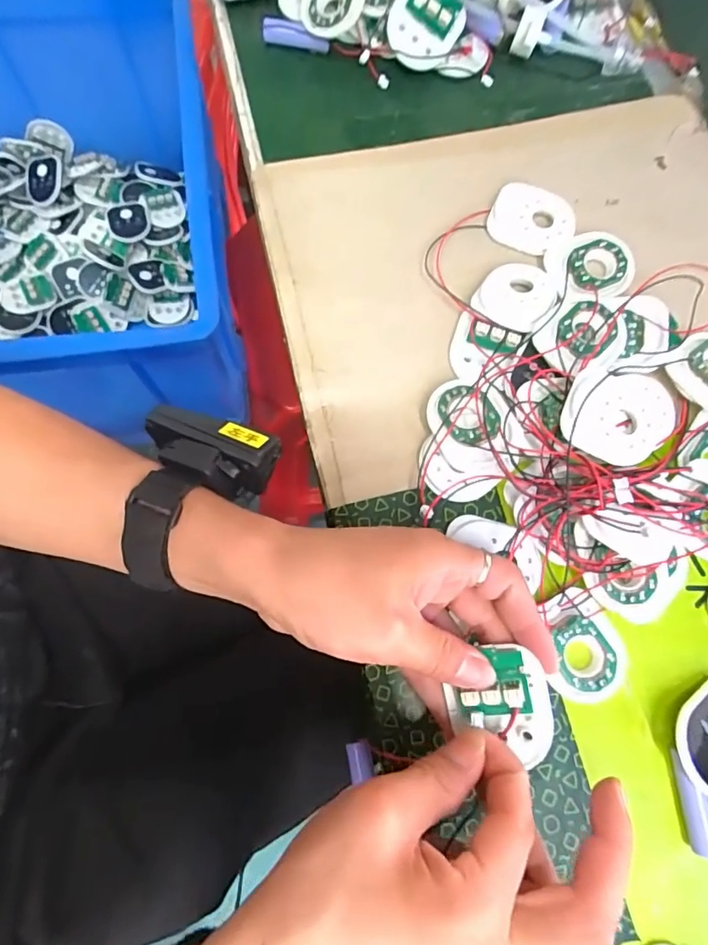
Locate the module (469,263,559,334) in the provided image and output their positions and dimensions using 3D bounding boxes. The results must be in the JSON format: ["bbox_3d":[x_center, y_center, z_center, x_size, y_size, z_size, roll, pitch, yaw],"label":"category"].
[{"bbox_3d":[0.105,-0.114,0.334,0.047,0.009,0.055,25,66,19],"label":"module"}]

